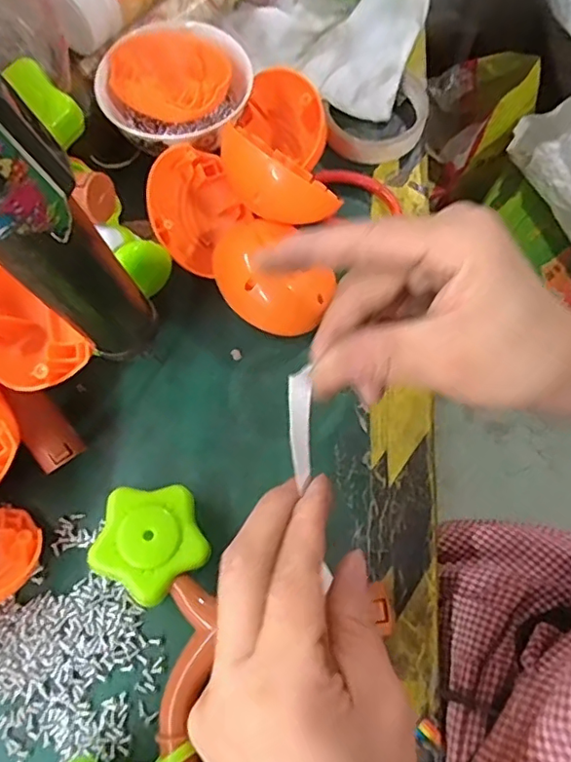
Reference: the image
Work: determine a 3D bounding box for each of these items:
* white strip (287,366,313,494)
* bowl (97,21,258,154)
[{"bbox_3d":[0.006,0.018,0.212,0.008,0.005,0.047,-3,111,1],"label":"white strip"},{"bbox_3d":[-0.075,-0.210,0.415,0.100,0.044,0.095,-1,71,2],"label":"bowl"}]

